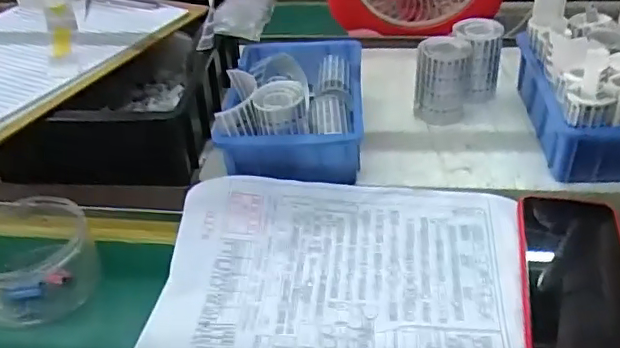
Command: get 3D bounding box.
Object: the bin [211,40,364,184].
[{"bbox_3d":[-0.014,-0.079,0.569,0.124,0.082,0.188,1,39,3],"label":"bin"}]

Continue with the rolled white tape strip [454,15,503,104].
[{"bbox_3d":[0.174,-0.122,0.608,0.045,0.079,0.047,-19,42,-21],"label":"rolled white tape strip"}]

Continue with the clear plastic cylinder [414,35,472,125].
[{"bbox_3d":[0.138,-0.098,0.590,0.052,0.075,0.050,13,41,17],"label":"clear plastic cylinder"}]

